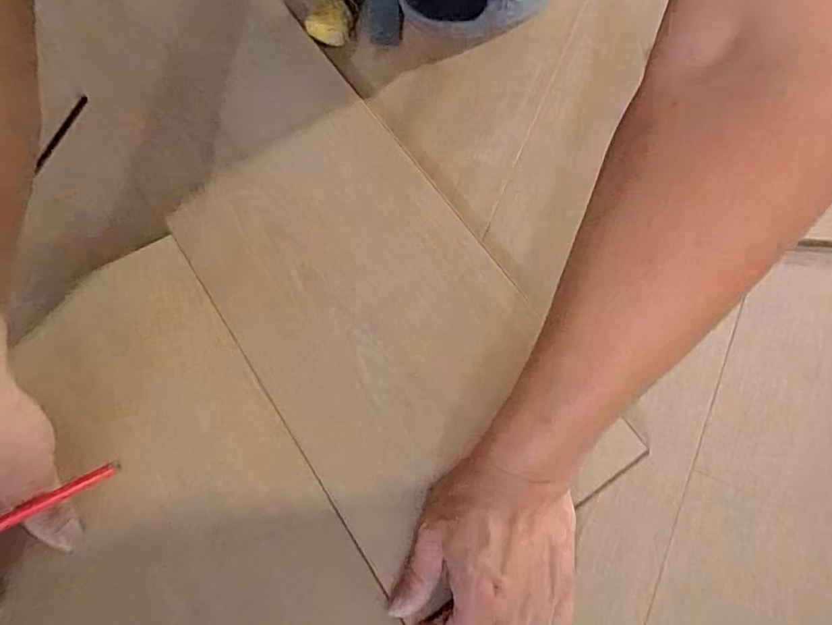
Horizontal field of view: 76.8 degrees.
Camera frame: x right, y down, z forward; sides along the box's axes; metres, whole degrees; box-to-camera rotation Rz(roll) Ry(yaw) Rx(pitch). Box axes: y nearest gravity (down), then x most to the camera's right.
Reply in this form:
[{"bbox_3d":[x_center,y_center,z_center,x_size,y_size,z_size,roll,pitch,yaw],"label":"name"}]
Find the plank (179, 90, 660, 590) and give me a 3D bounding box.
[{"bbox_3d":[-0.030,0.004,0.410,0.207,0.013,0.372,-34,73,-8],"label":"plank"}]

